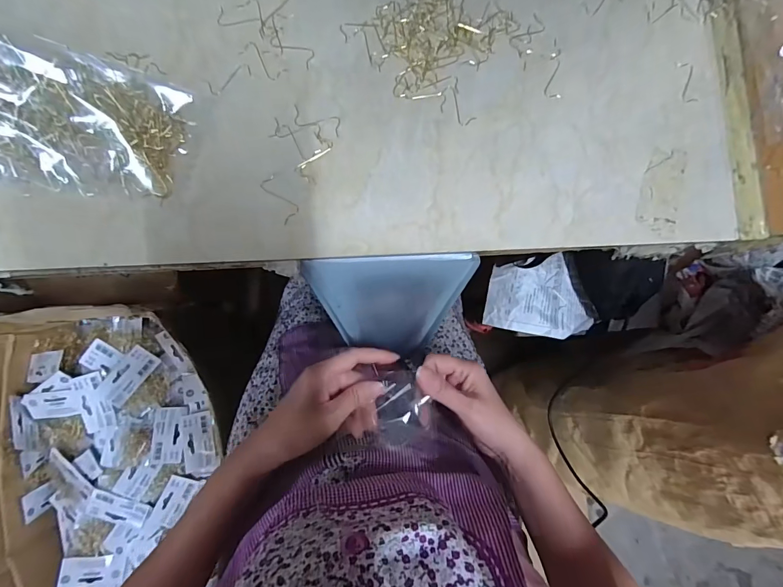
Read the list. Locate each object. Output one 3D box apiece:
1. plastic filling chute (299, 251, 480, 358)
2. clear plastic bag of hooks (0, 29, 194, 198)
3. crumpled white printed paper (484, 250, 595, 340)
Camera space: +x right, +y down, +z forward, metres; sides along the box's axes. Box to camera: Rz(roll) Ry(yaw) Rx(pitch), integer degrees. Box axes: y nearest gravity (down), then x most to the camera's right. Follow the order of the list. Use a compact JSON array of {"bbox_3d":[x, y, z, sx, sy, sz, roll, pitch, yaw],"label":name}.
[{"bbox_3d":[-0.002,0.009,0.358,0.139,0.126,0.025,-4,46,-5],"label":"plastic filling chute"},{"bbox_3d":[-0.276,-0.137,0.268,0.238,0.036,0.104,13,85,-4],"label":"clear plastic bag of hooks"},{"bbox_3d":[0.235,0.002,0.597,0.156,0.027,0.124,11,85,-4],"label":"crumpled white printed paper"}]

